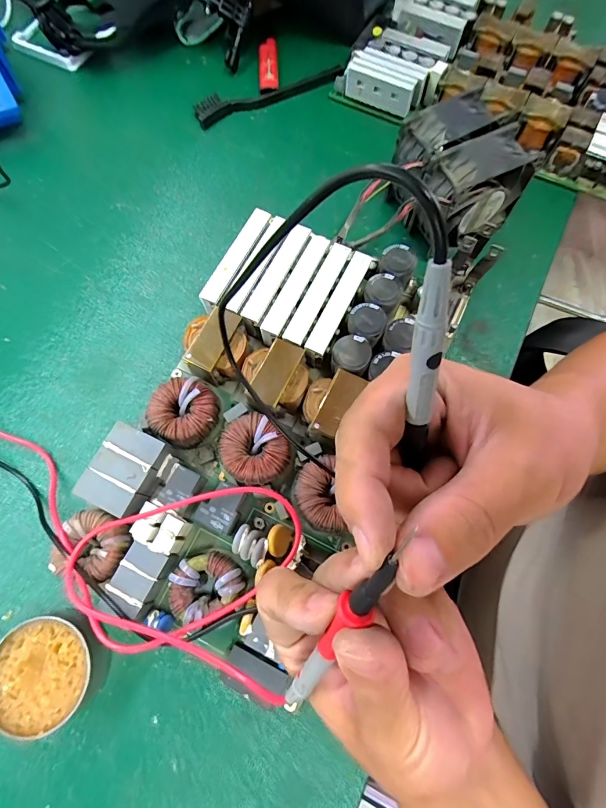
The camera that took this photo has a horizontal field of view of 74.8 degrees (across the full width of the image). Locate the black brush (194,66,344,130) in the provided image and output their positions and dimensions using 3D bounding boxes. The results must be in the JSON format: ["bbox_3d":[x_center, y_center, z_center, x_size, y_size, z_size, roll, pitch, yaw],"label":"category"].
[{"bbox_3d":[-0.035,-0.328,0.423,0.162,0.014,0.027,-19,73,-6],"label":"black brush"}]

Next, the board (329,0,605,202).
[{"bbox_3d":[0.232,-0.330,0.409,0.347,0.046,0.181,26,74,8],"label":"board"}]

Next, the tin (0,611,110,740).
[{"bbox_3d":[-0.160,0.167,0.255,0.066,0.029,0.060,0,72,0],"label":"tin"}]

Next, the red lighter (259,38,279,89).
[{"bbox_3d":[-0.038,-0.374,0.439,0.021,0.014,0.072,-4,72,-1],"label":"red lighter"}]

